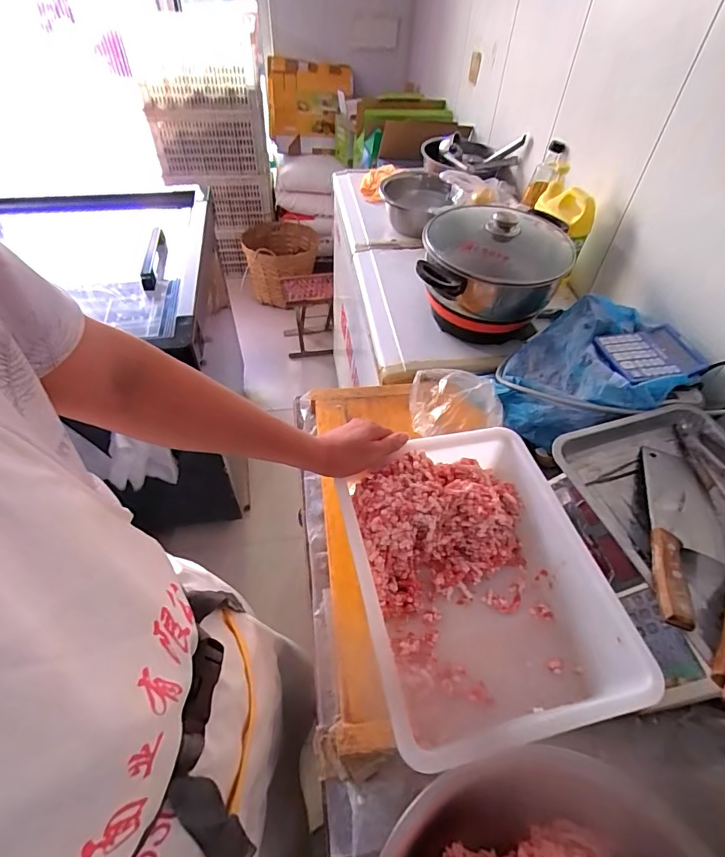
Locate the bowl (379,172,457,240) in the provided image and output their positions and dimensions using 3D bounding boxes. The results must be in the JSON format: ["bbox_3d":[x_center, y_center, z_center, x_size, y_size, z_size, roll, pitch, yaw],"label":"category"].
[{"bbox_3d":[0.148,-0.632,1.289,0.214,0.088,0.259,25,54,18],"label":"bowl"}]

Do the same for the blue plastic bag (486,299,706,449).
[{"bbox_3d":[0.400,-0.103,0.828,0.342,0.129,0.241,-18,53,-16],"label":"blue plastic bag"}]

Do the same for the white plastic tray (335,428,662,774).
[{"bbox_3d":[0.136,0.190,0.596,0.281,0.122,0.363,-9,51,-10],"label":"white plastic tray"}]

